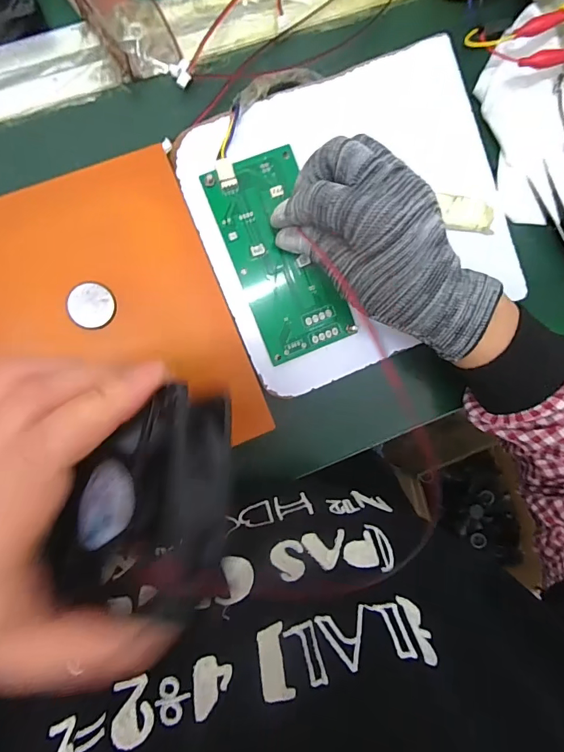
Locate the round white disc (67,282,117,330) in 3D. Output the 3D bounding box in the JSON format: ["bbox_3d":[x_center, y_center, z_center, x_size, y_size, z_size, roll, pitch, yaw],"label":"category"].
[{"bbox_3d":[-0.121,-0.045,0.274,0.029,0.005,0.028,0,91,-9],"label":"round white disc"}]

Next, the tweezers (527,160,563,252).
[{"bbox_3d":[0.221,-0.105,0.330,0.018,0.010,0.115,-35,96,-7],"label":"tweezers"}]

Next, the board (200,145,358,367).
[{"bbox_3d":[0.000,-0.080,0.293,0.064,0.009,0.133,-24,98,-8],"label":"board"}]

